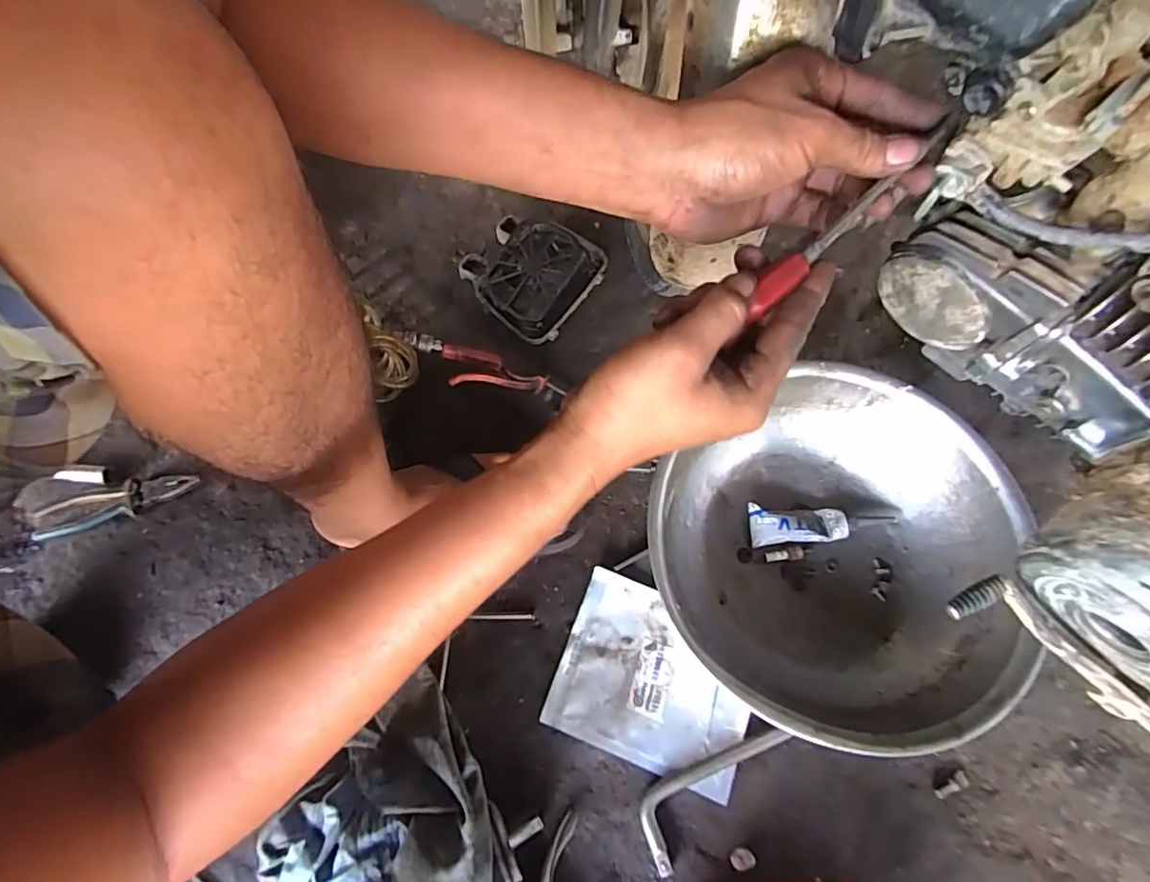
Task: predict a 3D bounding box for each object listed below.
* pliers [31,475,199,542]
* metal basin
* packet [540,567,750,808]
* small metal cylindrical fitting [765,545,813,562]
[{"bbox_3d":[-0.522,0.072,0.641,0.174,0.013,0.043,-14,66,-8],"label":"pliers"},{"bbox_3d":[0.258,0.109,0.575,0.369,0.101,0.342,-33,70,-16],"label":"metal basin"},{"bbox_3d":[0.079,0.235,0.562,0.184,0.009,0.156,20,65,8],"label":"packet"},{"bbox_3d":[0.232,0.124,0.614,0.052,0.012,0.015,-11,65,-7],"label":"small metal cylindrical fitting"}]

